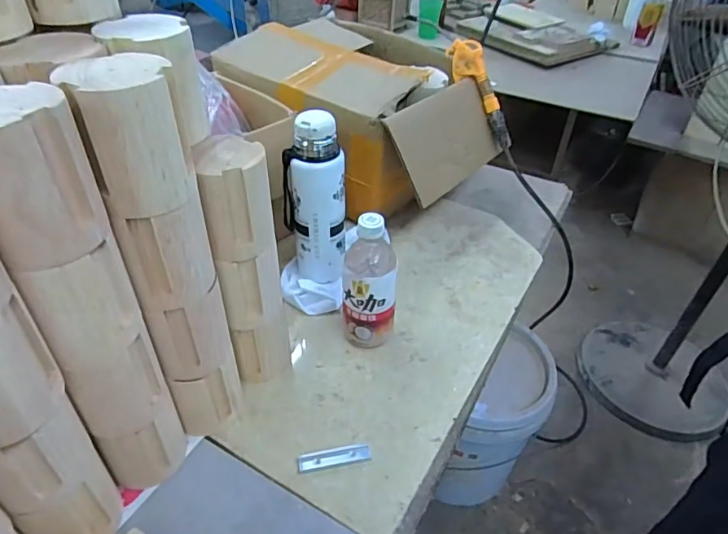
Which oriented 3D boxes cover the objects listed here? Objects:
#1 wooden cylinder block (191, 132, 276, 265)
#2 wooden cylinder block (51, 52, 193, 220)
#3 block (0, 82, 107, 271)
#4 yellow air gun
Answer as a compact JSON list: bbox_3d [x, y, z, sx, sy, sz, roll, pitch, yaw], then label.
[{"bbox_3d":[-0.123,-0.065,0.495,0.064,0.101,0.066,-11,42,-17],"label":"wooden cylinder block"},{"bbox_3d":[-0.169,-0.096,0.374,0.070,0.095,0.064,-20,46,-26],"label":"wooden cylinder block"},{"bbox_3d":[-0.219,-0.060,0.330,0.072,0.096,0.076,-22,46,-27],"label":"block"},{"bbox_3d":[0.208,-0.300,0.880,0.045,0.200,0.053,-34,9,-36],"label":"yellow air gun"}]

